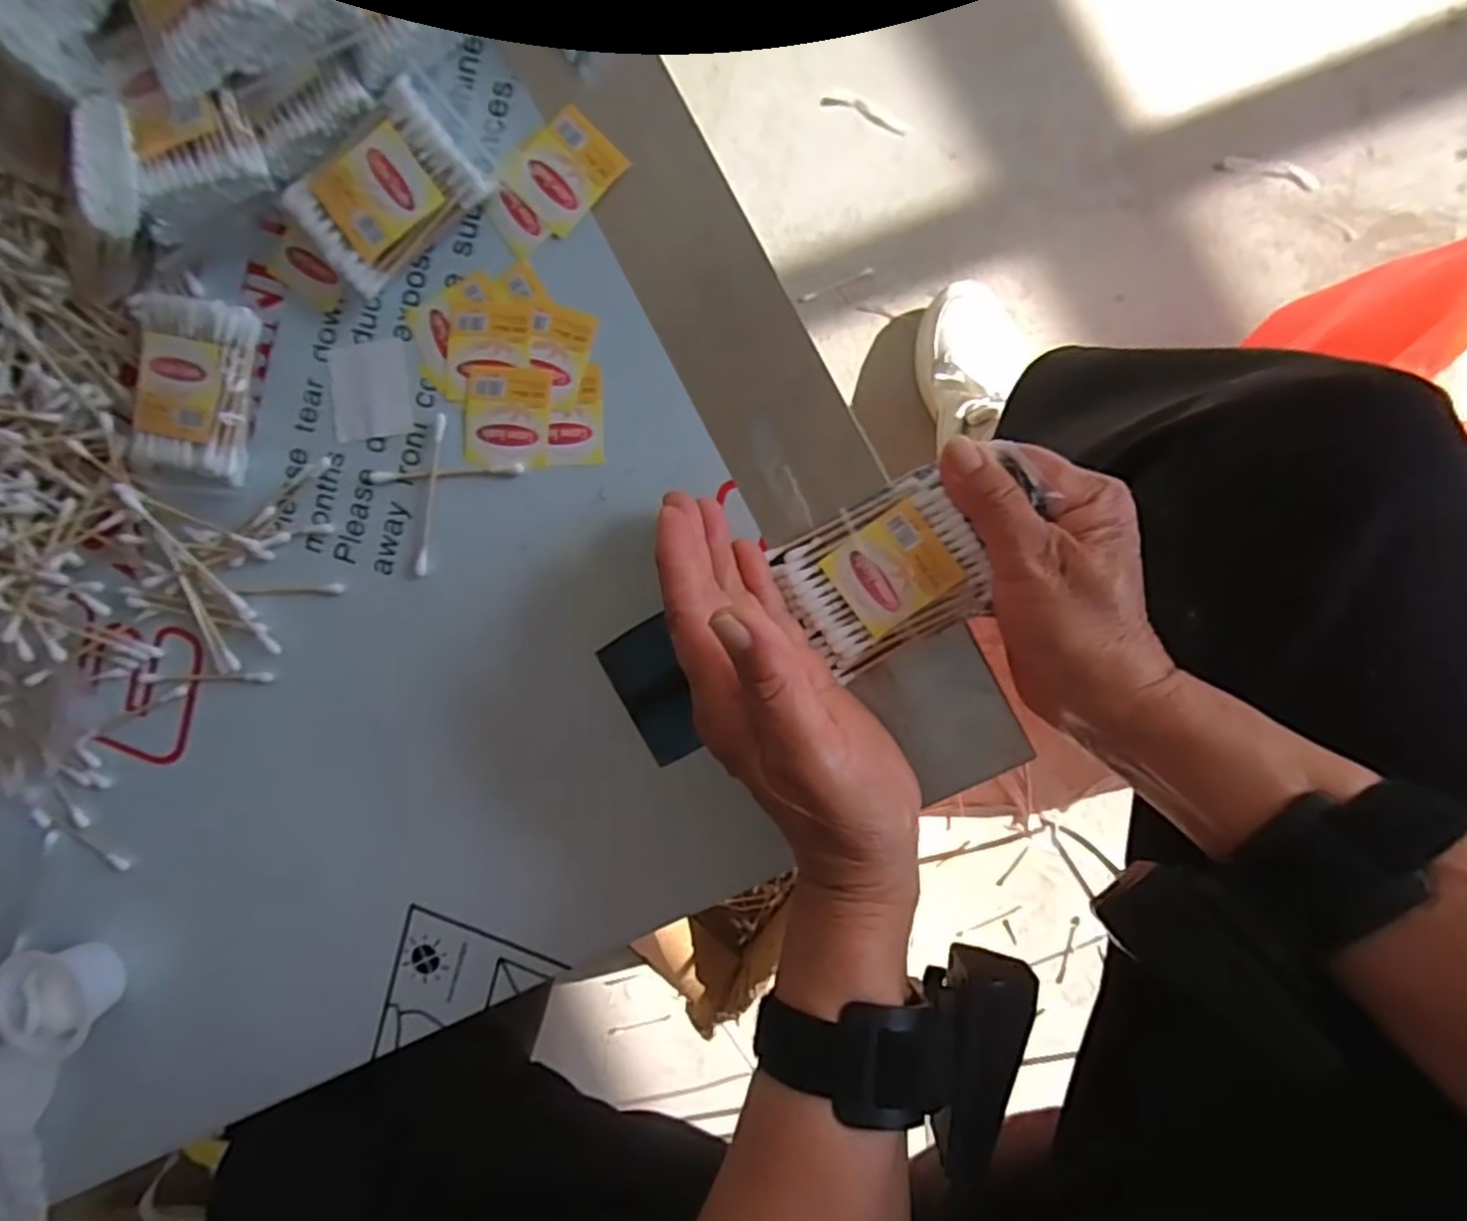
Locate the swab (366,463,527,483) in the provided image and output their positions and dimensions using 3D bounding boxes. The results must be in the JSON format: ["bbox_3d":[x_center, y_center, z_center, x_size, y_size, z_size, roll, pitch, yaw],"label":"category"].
[{"bbox_3d":[-0.130,-0.062,0.329,0.074,0.004,0.005,-1,92,10],"label":"swab"}]

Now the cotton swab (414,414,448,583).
[{"bbox_3d":[-0.138,-0.052,0.331,0.006,0.004,0.074,13,95,9],"label":"cotton swab"}]

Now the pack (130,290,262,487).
[{"bbox_3d":[-0.246,-0.102,0.331,0.054,0.021,0.076,12,95,10],"label":"pack"}]

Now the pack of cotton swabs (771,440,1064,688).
[{"bbox_3d":[0.060,-0.014,0.293,0.072,0.015,0.061,-29,93,10],"label":"pack of cotton swabs"}]

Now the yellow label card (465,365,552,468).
[{"bbox_3d":[-0.101,-0.086,0.323,0.038,0.004,0.043,6,94,10],"label":"yellow label card"}]

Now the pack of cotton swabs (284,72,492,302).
[{"bbox_3d":[-0.150,-0.181,0.313,0.073,0.020,0.055,-38,86,10],"label":"pack of cotton swabs"}]

